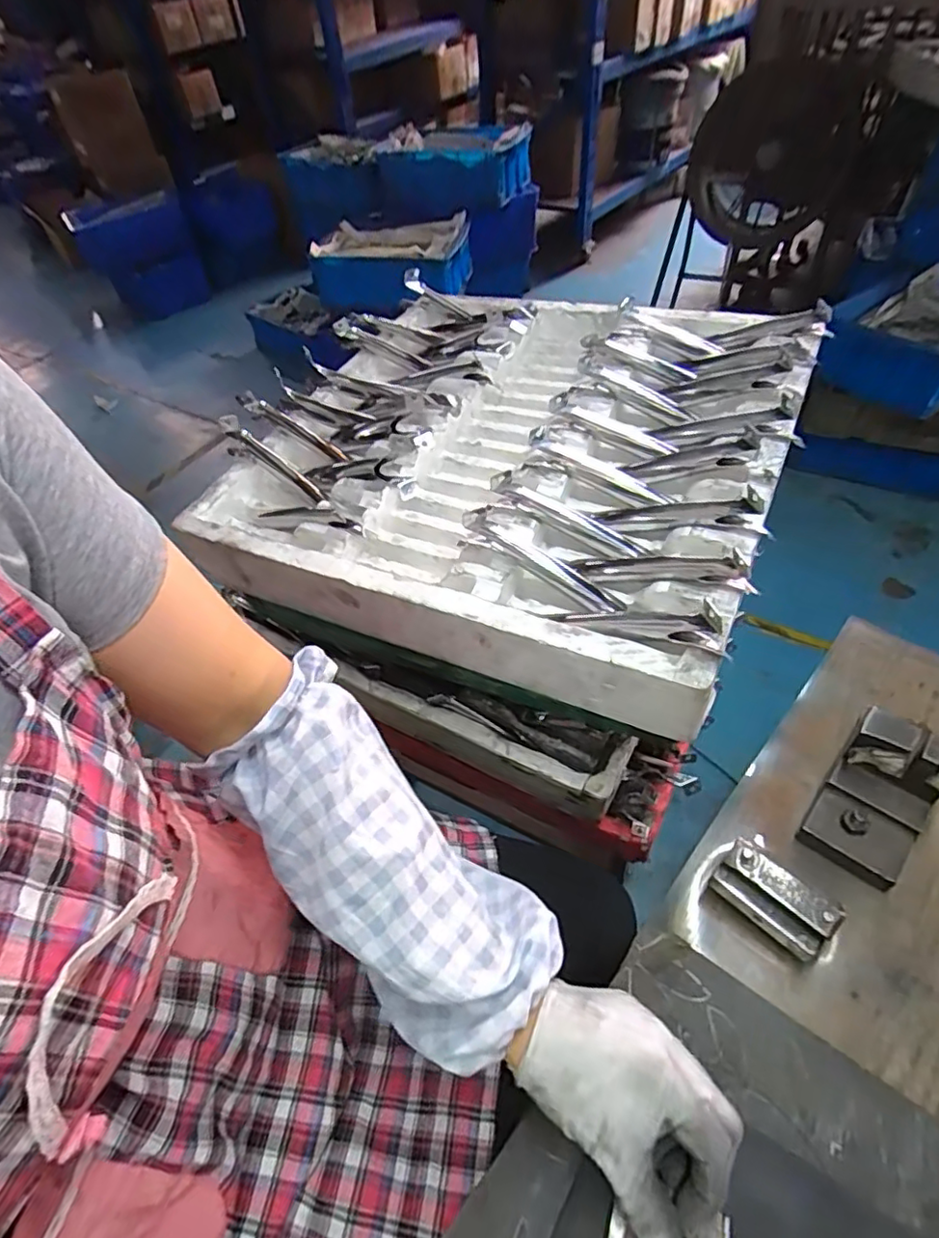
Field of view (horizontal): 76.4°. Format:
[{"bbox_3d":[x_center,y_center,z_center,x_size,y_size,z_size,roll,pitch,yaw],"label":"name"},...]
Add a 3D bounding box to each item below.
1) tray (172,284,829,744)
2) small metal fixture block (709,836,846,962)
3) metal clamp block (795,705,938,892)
[{"bbox_3d":[0.043,-0.202,0.671,0.552,0.099,0.534,18,54,21],"label":"tray"},{"bbox_3d":[0.200,0.187,0.397,0.030,0.057,0.069,-38,56,-23],"label":"small metal fixture block"},{"bbox_3d":[0.293,0.125,0.426,0.068,0.072,0.097,30,59,28],"label":"metal clamp block"}]

